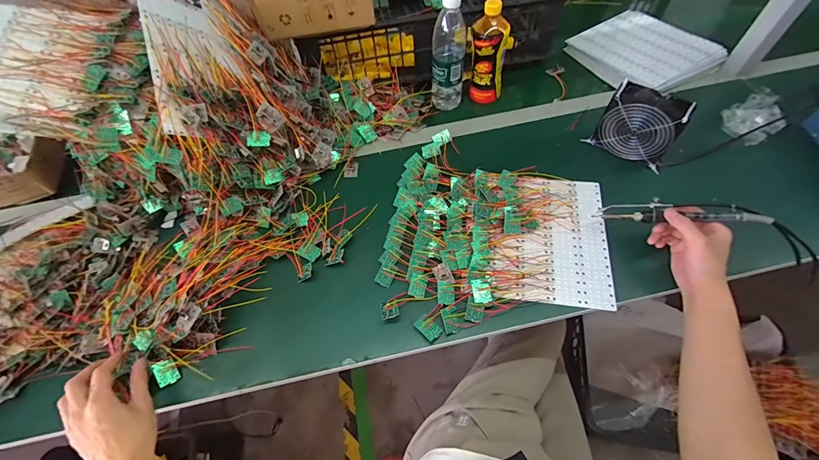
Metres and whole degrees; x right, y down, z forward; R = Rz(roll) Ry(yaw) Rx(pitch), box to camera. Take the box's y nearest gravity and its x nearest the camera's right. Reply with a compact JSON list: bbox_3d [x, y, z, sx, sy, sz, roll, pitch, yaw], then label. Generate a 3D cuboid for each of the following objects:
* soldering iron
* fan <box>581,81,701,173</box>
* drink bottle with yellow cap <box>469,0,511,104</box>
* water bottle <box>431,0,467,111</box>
[{"bbox_3d":[0.408,-0.023,0.531,0.217,0.033,0.035,4,57,26],"label":"soldering iron"},{"bbox_3d":[0.403,-0.183,0.612,0.120,0.129,0.035,31,65,21],"label":"fan"},{"bbox_3d":[0.159,-0.350,0.695,0.075,0.184,0.058,8,59,9],"label":"drink bottle with yellow cap"},{"bbox_3d":[0.078,-0.345,0.685,0.064,0.225,0.074,3,59,6],"label":"water bottle"}]

